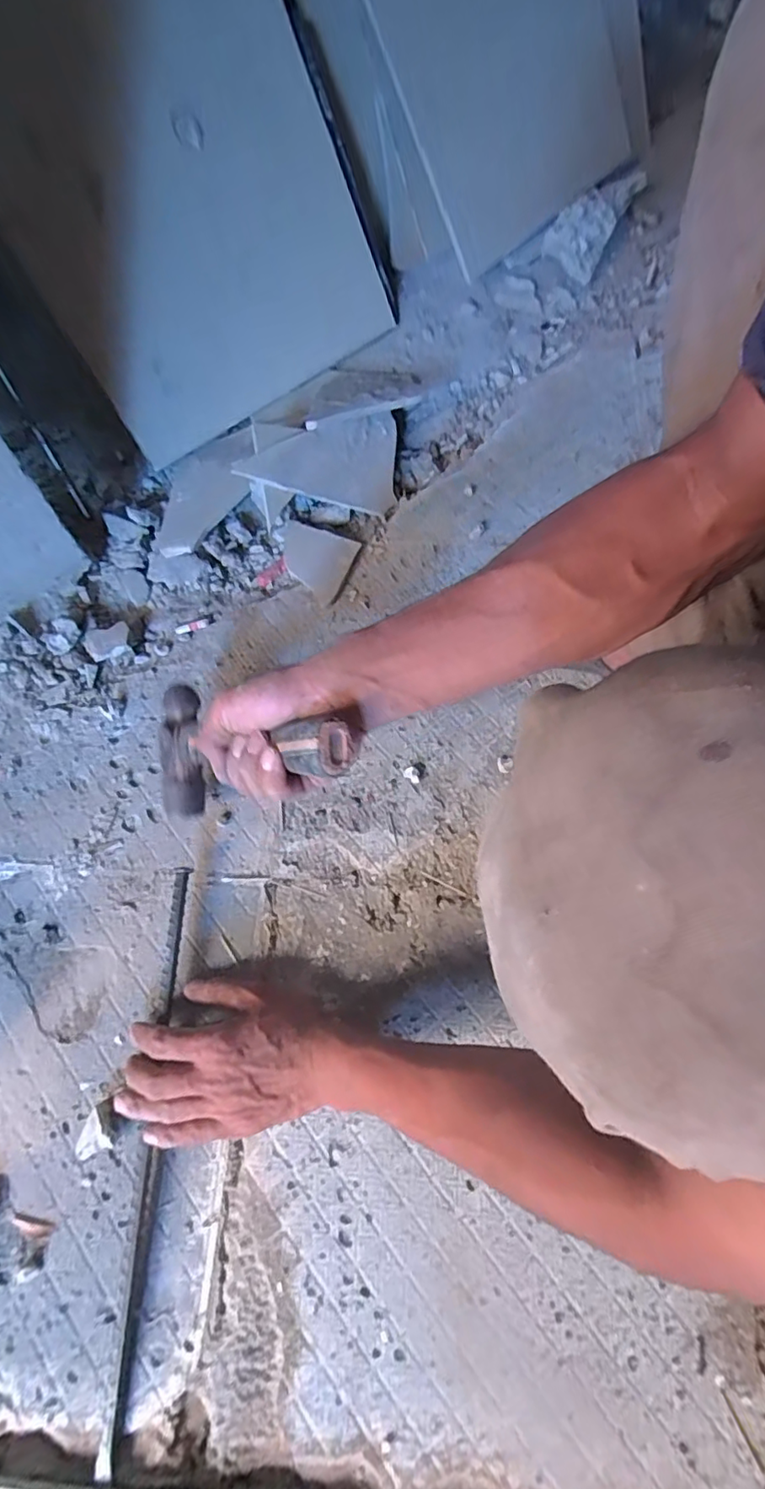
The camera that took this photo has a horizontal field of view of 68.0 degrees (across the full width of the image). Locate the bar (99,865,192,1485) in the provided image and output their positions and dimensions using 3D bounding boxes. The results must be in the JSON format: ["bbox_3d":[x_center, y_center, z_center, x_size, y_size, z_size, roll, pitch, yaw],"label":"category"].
[{"bbox_3d":[-0.178,0.294,0.438,0.012,0.018,0.387,1,72,0],"label":"bar"}]

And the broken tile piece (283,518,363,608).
[{"bbox_3d":[-0.081,-0.209,0.647,0.092,0.017,0.085,23,69,10],"label":"broken tile piece"}]

